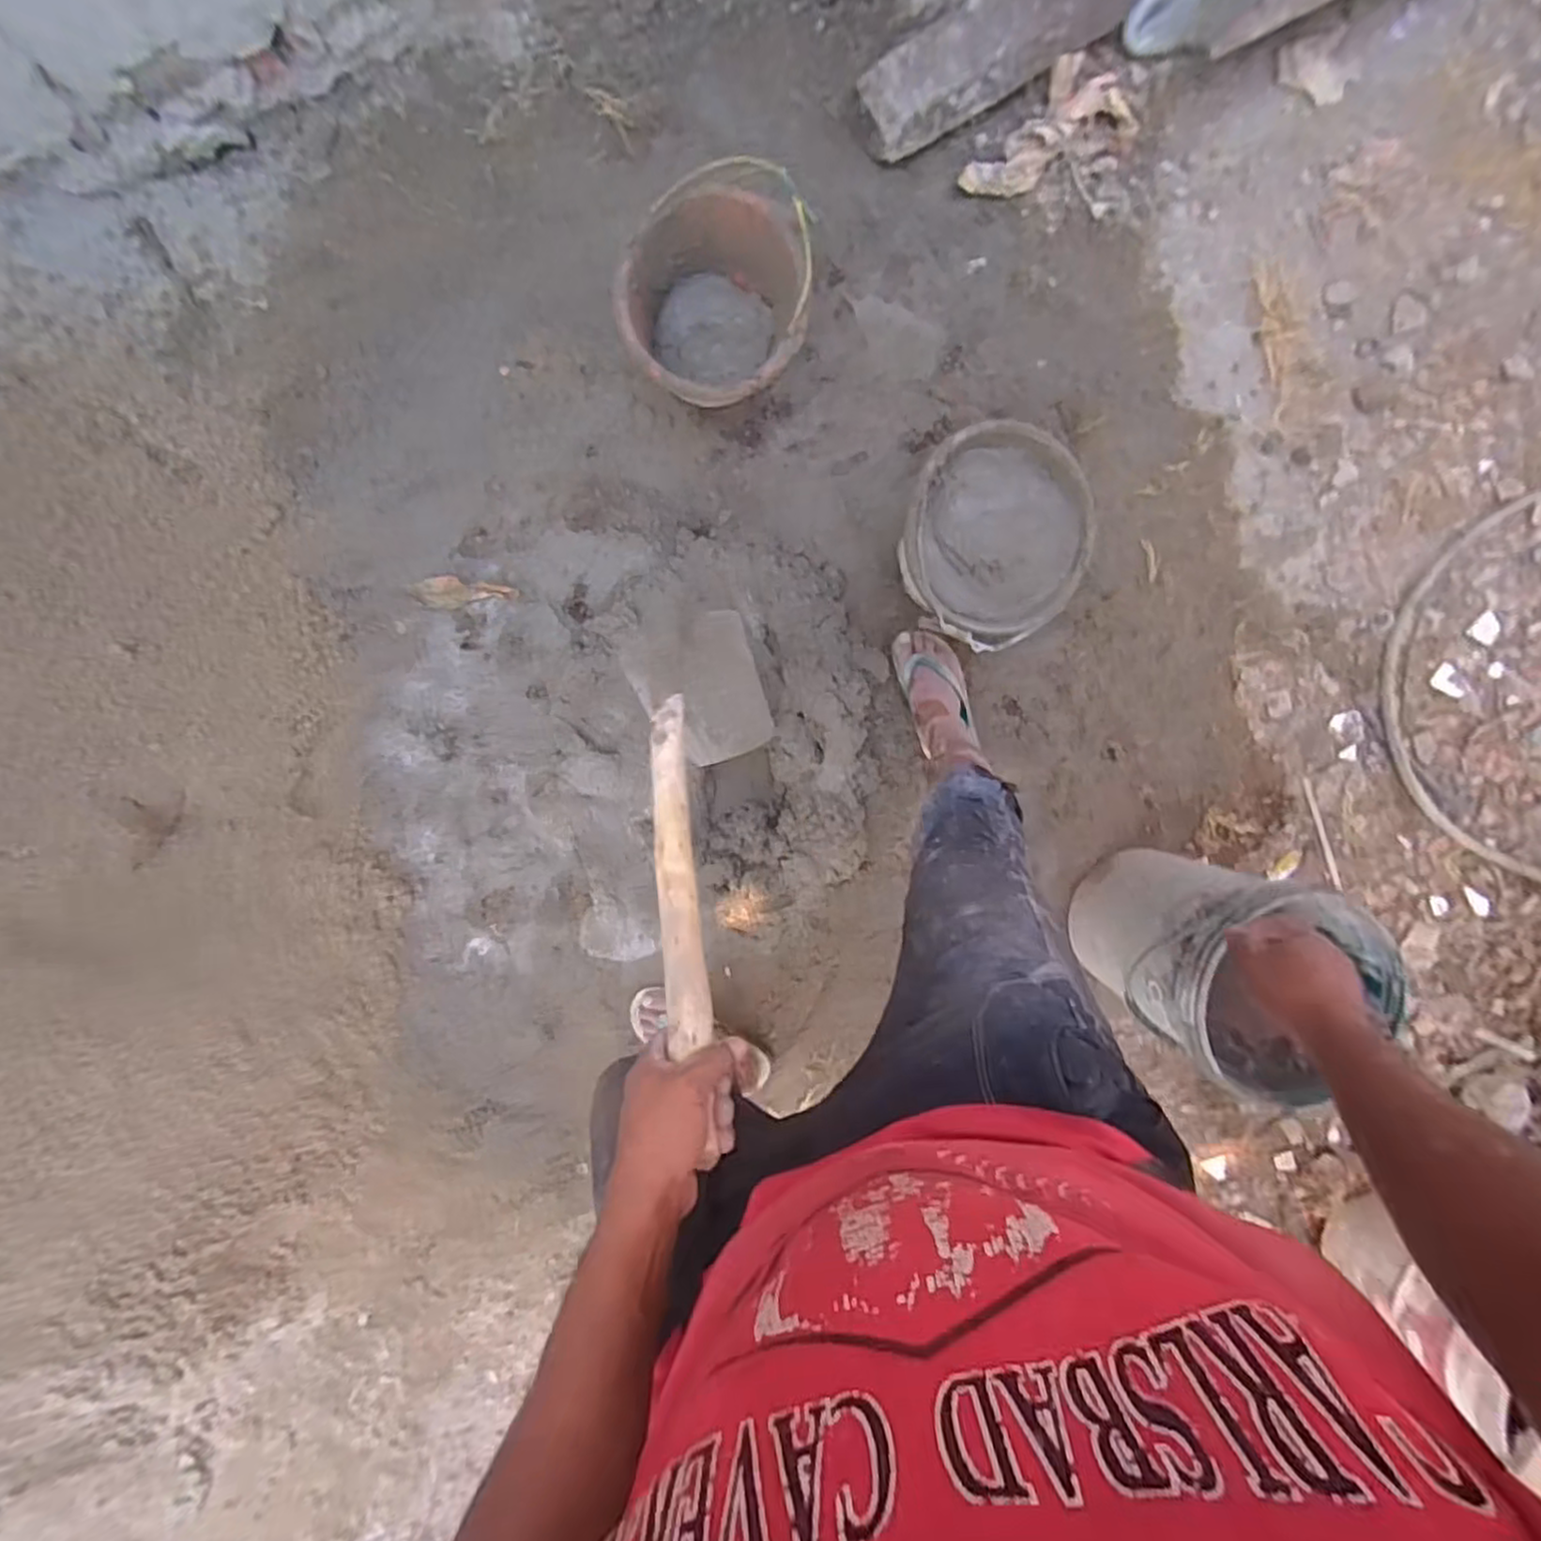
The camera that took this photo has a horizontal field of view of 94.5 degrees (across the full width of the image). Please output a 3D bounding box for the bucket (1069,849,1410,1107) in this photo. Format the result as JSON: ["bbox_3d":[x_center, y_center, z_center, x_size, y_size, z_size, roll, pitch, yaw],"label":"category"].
[{"bbox_3d":[0.698,0.292,1.131,0.288,0.358,0.290,0,95,-2],"label":"bucket"}]

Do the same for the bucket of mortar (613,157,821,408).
[{"bbox_3d":[-0.080,-0.726,1.125,0.264,0.201,0.331,13,94,-3],"label":"bucket of mortar"}]

